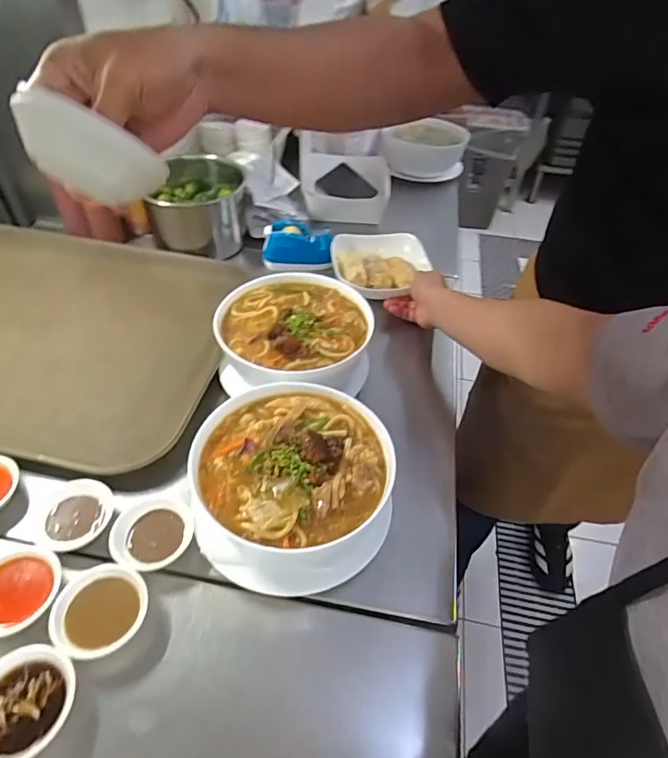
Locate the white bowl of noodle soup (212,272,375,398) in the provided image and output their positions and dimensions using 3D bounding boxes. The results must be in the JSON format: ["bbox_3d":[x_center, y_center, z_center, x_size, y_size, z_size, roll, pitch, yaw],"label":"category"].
[{"bbox_3d":[-0.047,-0.042,0.612,0.176,0.093,0.179,2,45,-2],"label":"white bowl of noodle soup"}]

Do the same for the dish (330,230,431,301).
[{"bbox_3d":[0.074,-0.180,0.759,0.147,0.027,0.140,2,45,-2],"label":"dish"}]

